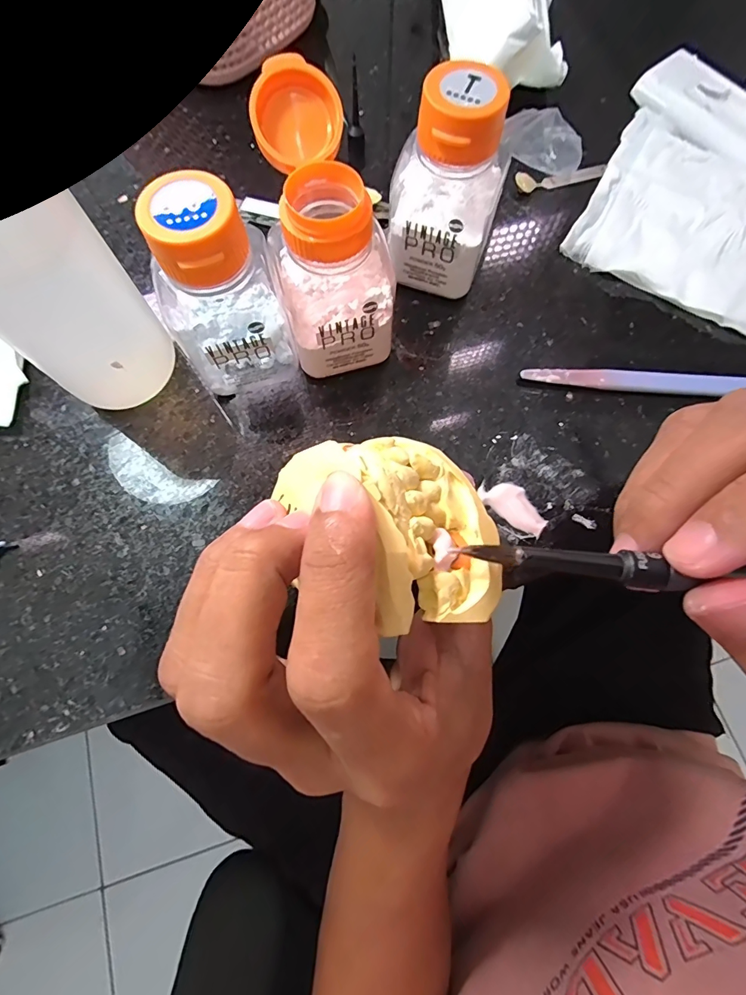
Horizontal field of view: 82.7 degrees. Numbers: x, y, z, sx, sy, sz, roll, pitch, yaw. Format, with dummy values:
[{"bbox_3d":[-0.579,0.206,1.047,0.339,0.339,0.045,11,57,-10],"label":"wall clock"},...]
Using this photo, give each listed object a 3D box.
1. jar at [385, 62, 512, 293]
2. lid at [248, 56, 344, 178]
[{"bbox_3d":[0.029,-0.123,0.173,0.043,0.071,0.037,20,74,5],"label":"jar"},{"bbox_3d":[-0.025,-0.125,0.139,0.029,0.009,0.030,-12,105,-7],"label":"lid"}]

